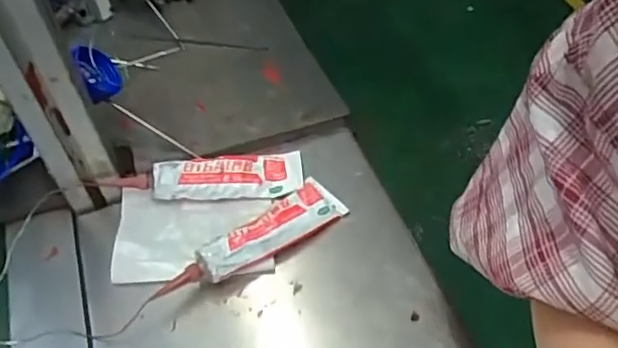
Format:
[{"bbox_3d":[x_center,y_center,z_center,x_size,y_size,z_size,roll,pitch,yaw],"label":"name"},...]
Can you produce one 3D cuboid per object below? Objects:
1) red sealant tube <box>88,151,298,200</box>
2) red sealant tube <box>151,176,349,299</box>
[{"bbox_3d":[-0.077,-0.001,0.442,0.141,0.023,0.032,-6,49,-2],"label":"red sealant tube"},{"bbox_3d":[-0.039,0.040,0.409,0.134,0.025,0.037,-30,54,-21],"label":"red sealant tube"}]

